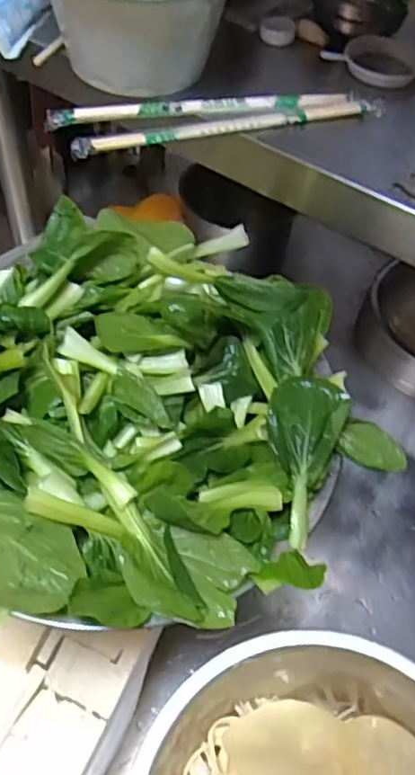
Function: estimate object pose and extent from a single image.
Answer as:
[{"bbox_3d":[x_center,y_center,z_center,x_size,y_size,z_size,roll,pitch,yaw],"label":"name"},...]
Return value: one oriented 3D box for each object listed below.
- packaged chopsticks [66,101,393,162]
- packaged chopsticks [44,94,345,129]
[{"bbox_3d":[0.020,-0.201,0.500,0.248,0.011,0.017,-12,55,-13],"label":"packaged chopsticks"},{"bbox_3d":[-0.003,-0.219,0.513,0.242,0.013,0.021,-7,54,-10],"label":"packaged chopsticks"}]

